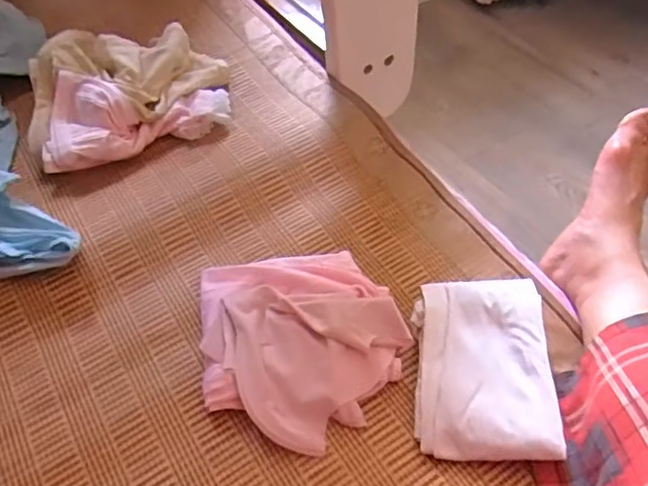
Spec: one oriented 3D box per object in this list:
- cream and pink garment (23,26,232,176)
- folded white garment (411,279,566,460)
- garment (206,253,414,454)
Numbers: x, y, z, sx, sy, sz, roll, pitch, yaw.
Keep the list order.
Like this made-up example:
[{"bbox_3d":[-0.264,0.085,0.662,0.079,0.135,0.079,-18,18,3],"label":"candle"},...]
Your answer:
[{"bbox_3d":[-0.221,-0.179,0.686,0.221,0.060,0.183,-12,50,-9],"label":"cream and pink garment"},{"bbox_3d":[0.126,0.098,0.489,0.104,0.037,0.150,2,49,2],"label":"folded white garment"},{"bbox_3d":[-0.021,0.074,0.509,0.167,0.032,0.179,-12,50,-10],"label":"garment"}]

